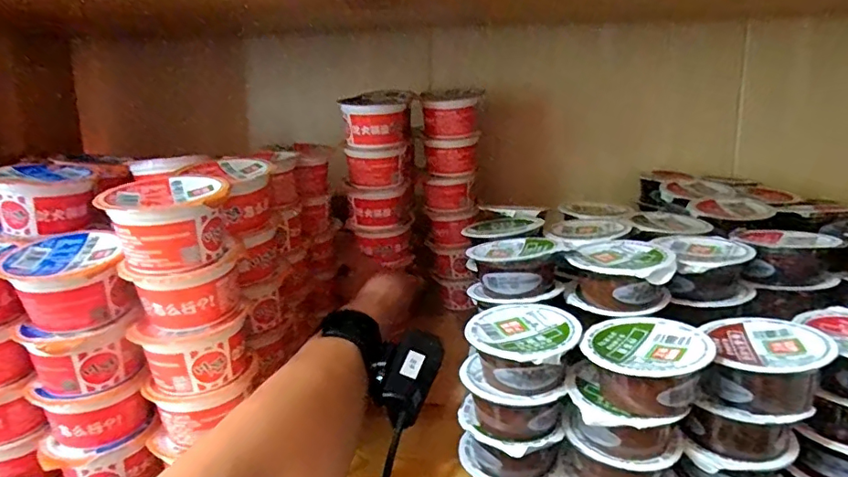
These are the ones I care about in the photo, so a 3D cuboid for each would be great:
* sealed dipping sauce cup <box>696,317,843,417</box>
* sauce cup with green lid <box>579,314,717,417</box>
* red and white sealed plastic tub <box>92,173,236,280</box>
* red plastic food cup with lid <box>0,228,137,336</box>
[{"bbox_3d":[0.196,0.073,0.307,0.060,0.039,0.063,5,12,27],"label":"sealed dipping sauce cup"},{"bbox_3d":[0.128,0.073,0.306,0.064,0.037,0.064,-1,11,0],"label":"sauce cup with green lid"},{"bbox_3d":[-0.159,-0.009,0.331,0.069,0.054,0.055,-6,12,-26],"label":"red and white sealed plastic tub"},{"bbox_3d":[-0.229,0.029,0.344,0.070,0.054,0.062,-8,13,-36],"label":"red plastic food cup with lid"}]

